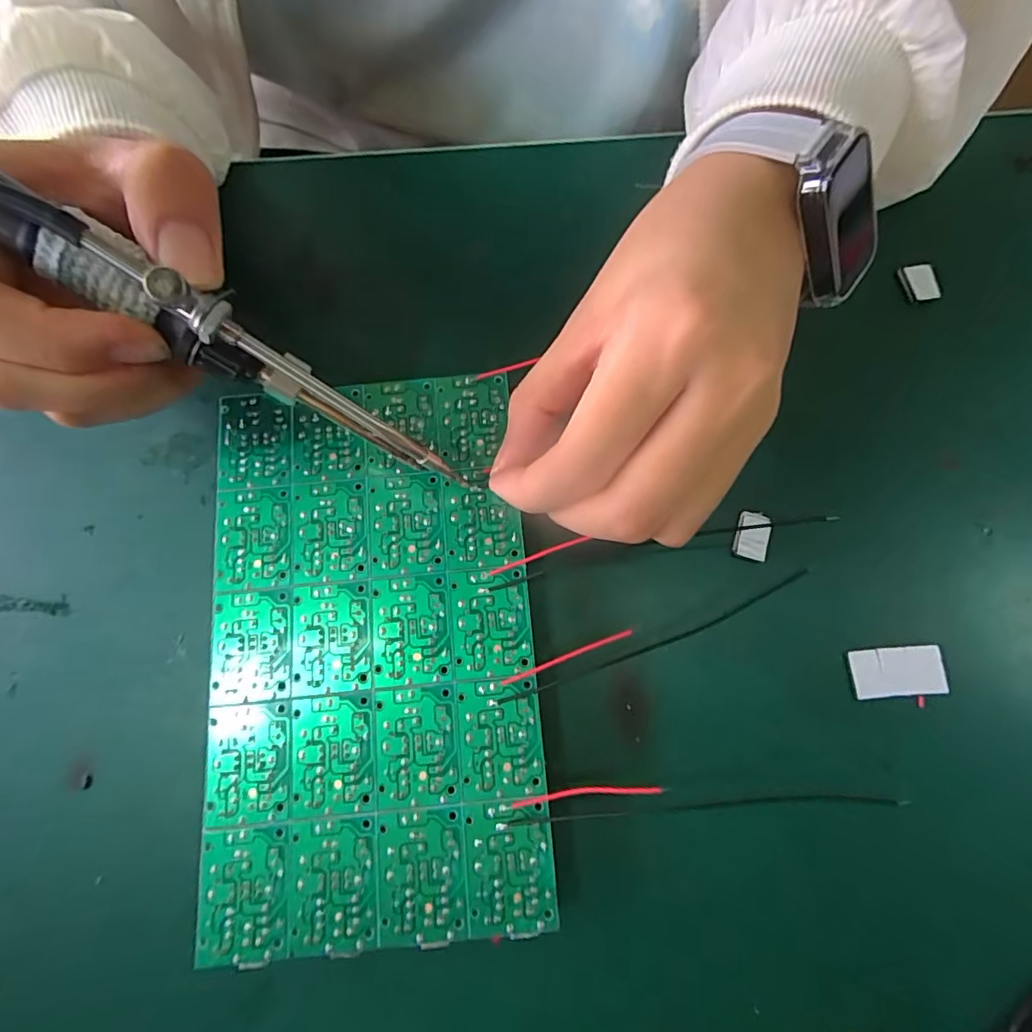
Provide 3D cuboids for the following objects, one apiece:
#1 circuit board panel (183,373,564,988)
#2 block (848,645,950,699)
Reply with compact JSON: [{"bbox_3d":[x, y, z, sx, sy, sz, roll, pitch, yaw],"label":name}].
[{"bbox_3d":[-0.047,0.038,0.170,0.100,0.004,0.172,-5,77,-1],"label":"circuit board panel"},{"bbox_3d":[0.128,0.052,0.178,0.030,0.004,0.015,-4,78,0],"label":"block"}]

